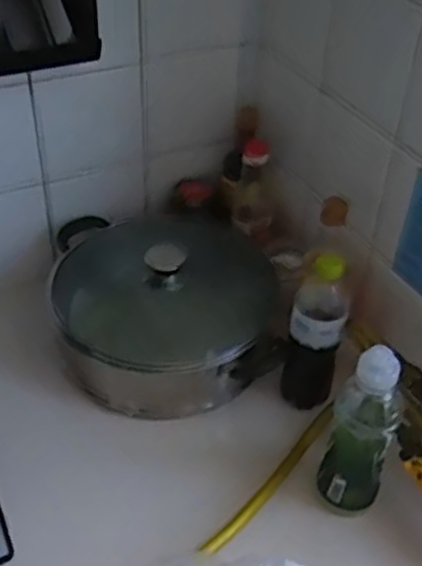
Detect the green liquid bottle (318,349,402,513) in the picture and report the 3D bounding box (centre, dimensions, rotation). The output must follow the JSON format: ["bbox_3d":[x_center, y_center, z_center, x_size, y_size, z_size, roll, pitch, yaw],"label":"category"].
[{"bbox_3d":[0.162,0.160,0.748,0.073,0.209,0.063,19,44,15],"label":"green liquid bottle"}]

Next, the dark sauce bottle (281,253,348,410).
[{"bbox_3d":[0.130,0.063,0.859,0.063,0.216,0.053,16,43,12],"label":"dark sauce bottle"}]

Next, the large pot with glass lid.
[{"bbox_3d":[-0.062,0.018,0.975,0.303,0.157,0.280,3,42,-2],"label":"large pot with glass lid"}]

